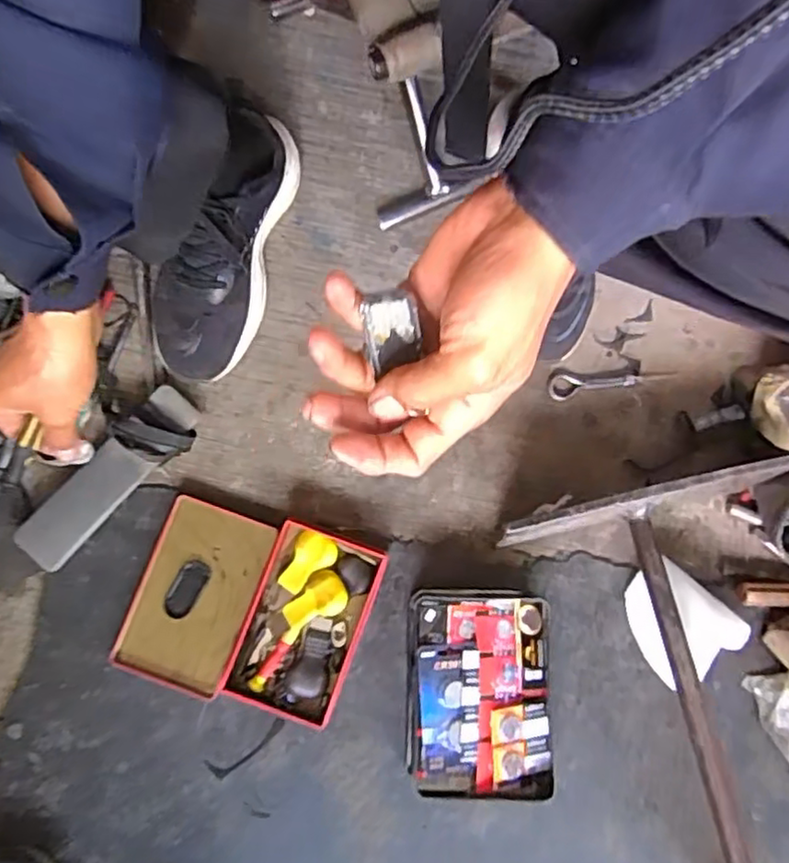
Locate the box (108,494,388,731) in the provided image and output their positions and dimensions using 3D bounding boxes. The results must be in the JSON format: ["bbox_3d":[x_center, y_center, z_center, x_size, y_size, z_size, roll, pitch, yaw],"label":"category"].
[{"bbox_3d":[-0.131,0.155,0.591,0.204,0.034,0.165,18,77,3],"label":"box"}]

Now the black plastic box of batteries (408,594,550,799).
[{"bbox_3d":[0.072,0.224,0.576,0.119,0.049,0.166,2,77,-1],"label":"black plastic box of batteries"}]

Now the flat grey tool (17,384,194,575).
[{"bbox_3d":[-0.266,0.041,0.622,0.049,0.009,0.196,43,83,-9],"label":"flat grey tool"}]

